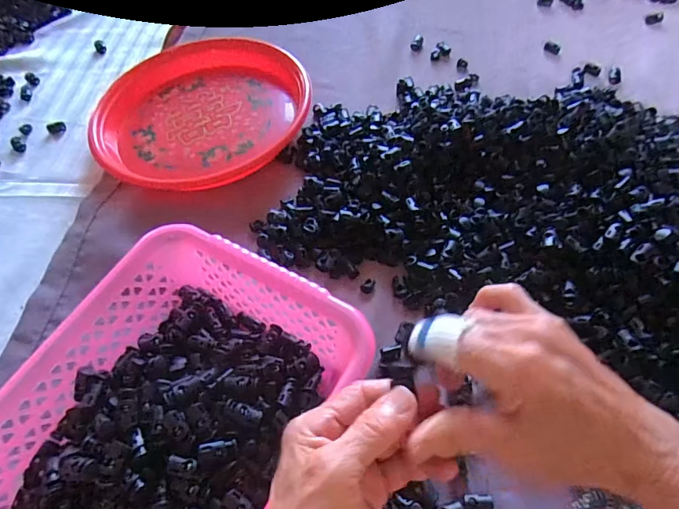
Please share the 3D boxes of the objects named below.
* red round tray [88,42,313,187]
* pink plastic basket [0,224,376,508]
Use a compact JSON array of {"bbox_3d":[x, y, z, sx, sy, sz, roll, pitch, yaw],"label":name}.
[{"bbox_3d":[-0.168,-0.178,0.550,0.244,0.047,0.244,-2,59,3],"label":"red round tray"},{"bbox_3d":[-0.138,0.140,0.323,0.214,0.080,0.302,26,64,18],"label":"pink plastic basket"}]

